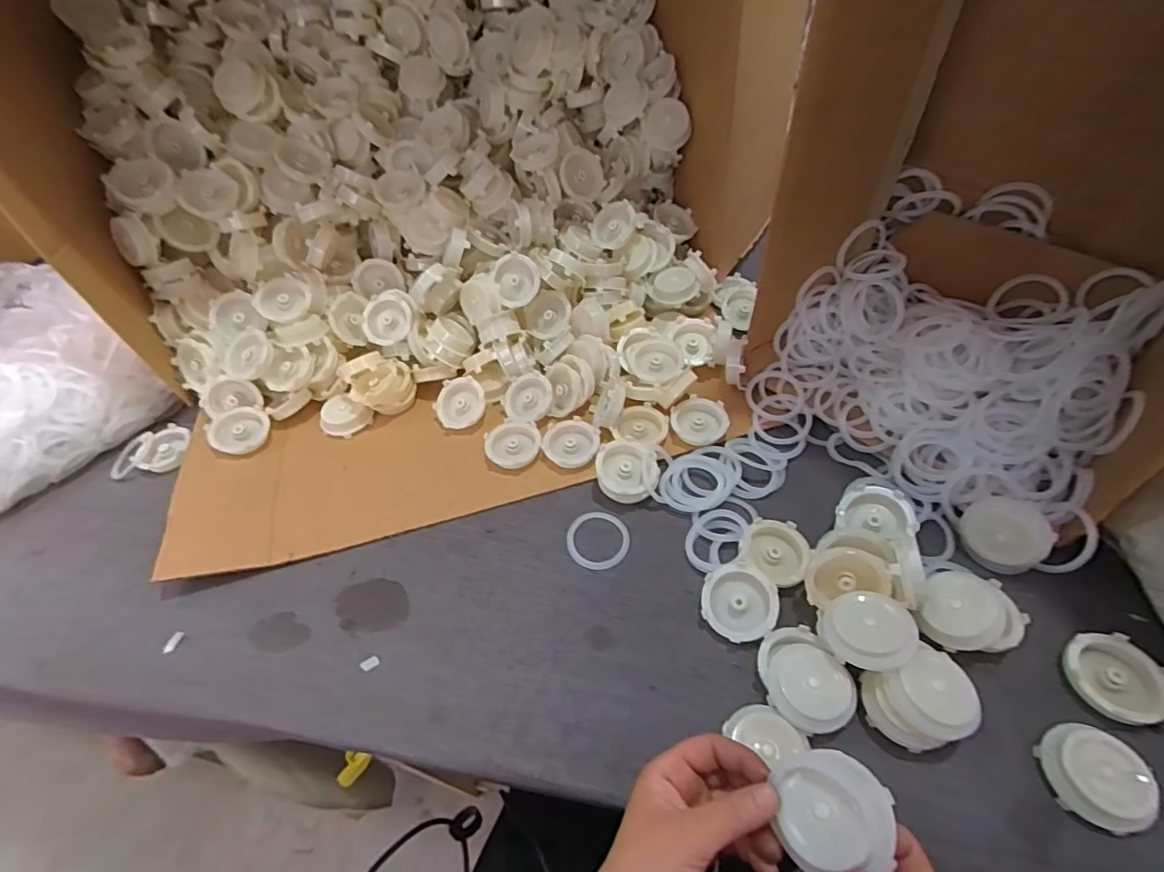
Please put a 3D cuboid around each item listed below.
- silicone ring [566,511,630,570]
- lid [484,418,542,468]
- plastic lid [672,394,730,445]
[{"bbox_3d":[0.015,0.096,0.496,0.059,0.004,0.057,-3,51,4],"label":"silicone ring"},{"bbox_3d":[-0.073,0.007,0.568,0.054,0.017,0.053,-3,51,4],"label":"lid"},{"bbox_3d":[0.124,-0.015,0.566,0.058,0.021,0.056,-3,51,4],"label":"plastic lid"}]

